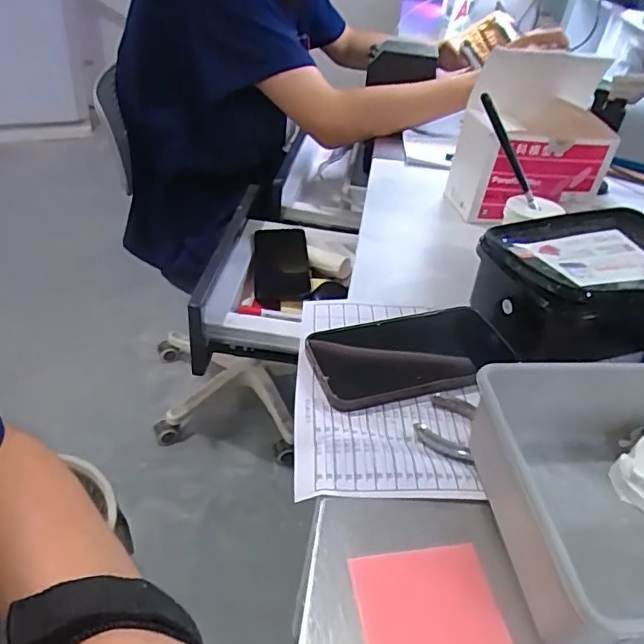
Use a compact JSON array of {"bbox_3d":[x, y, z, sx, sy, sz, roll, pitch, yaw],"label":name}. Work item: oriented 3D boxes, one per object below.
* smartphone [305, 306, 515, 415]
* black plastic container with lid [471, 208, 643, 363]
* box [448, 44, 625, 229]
[{"bbox_3d":[0.076,0.026,0.451,0.169,0.013,0.080,-7,41,-18],"label":"smartphone"},{"bbox_3d":[0.233,-0.032,0.497,0.197,0.077,0.120,-8,41,-19],"label":"black plastic container with lid"},{"bbox_3d":[0.252,-0.205,0.644,0.173,0.166,0.088,-2,39,-12],"label":"box"}]

